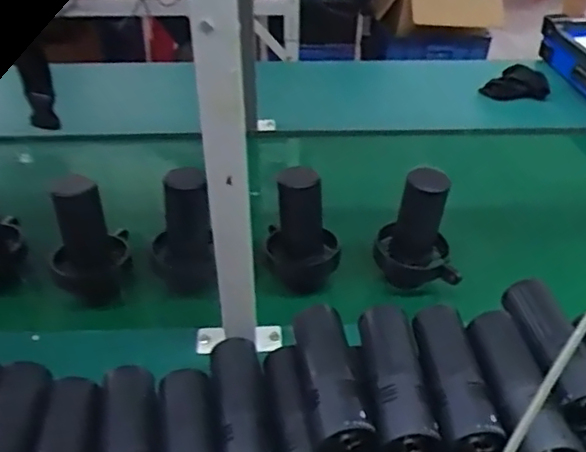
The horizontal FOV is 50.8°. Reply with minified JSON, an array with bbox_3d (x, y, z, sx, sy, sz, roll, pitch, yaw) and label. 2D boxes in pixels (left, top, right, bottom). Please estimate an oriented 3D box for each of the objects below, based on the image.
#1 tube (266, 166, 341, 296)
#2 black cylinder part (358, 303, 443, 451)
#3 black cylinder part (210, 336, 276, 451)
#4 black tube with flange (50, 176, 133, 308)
[{"bbox_3d":[0.014,-0.003,0.783,0.089,0.146,0.091,-1,37,-1],"label":"tube"},{"bbox_3d":[0.098,0.142,0.598,0.058,0.056,0.158,-1,37,0],"label":"black cylinder part"},{"bbox_3d":[-0.053,0.195,0.634,0.056,0.050,0.170,-7,38,-8],"label":"black cylinder part"},{"bbox_3d":[-0.262,0.016,0.785,0.095,0.183,0.080,-14,39,-17],"label":"black tube with flange"}]

